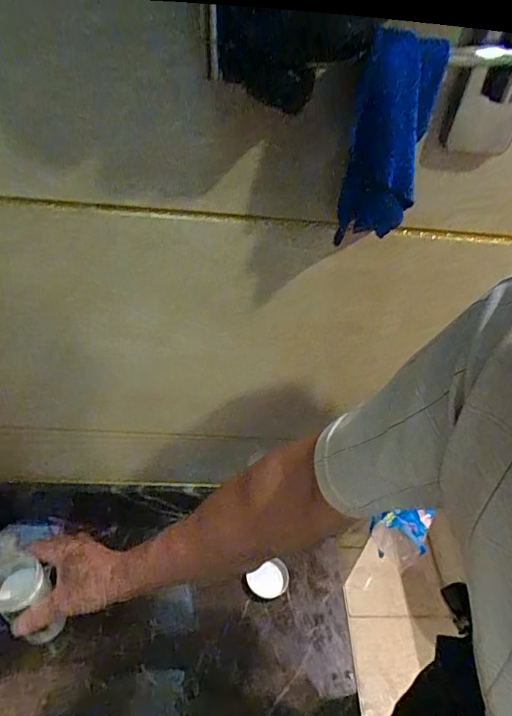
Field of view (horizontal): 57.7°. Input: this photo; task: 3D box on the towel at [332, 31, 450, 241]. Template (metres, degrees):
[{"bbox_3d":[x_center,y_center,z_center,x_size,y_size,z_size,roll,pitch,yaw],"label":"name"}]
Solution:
[{"bbox_3d":[0.088,-0.141,0.313,0.048,0.125,0.029,15,43,9],"label":"towel"}]

